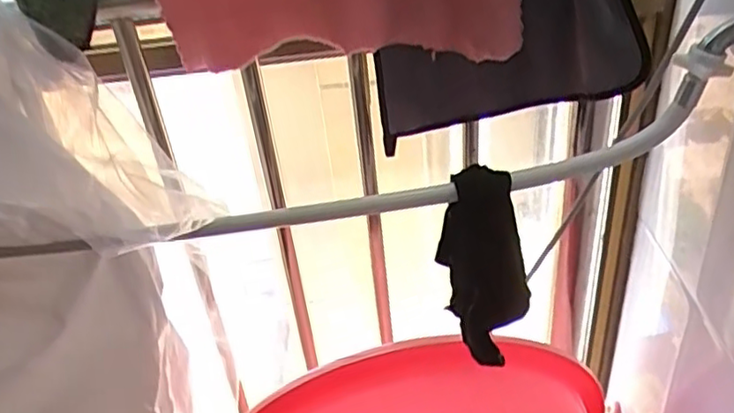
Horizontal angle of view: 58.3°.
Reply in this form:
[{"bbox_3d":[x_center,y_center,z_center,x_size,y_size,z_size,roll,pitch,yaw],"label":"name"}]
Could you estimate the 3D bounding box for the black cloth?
[{"bbox_3d":[0.107,0.051,0.592,0.056,0.175,0.071,-22,38,-21],"label":"black cloth"}]

